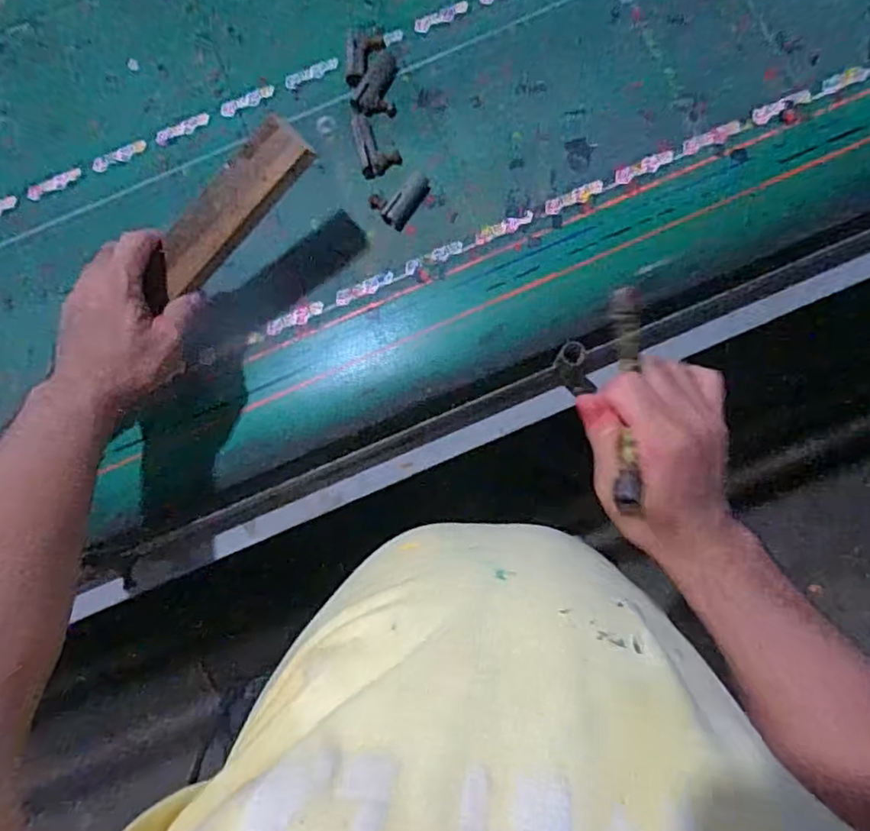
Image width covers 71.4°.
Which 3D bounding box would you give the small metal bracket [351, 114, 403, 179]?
[{"bbox_3d":[-0.061,-0.282,0.628,0.042,0.009,0.069,-14,80,2],"label":"small metal bracket"}]

